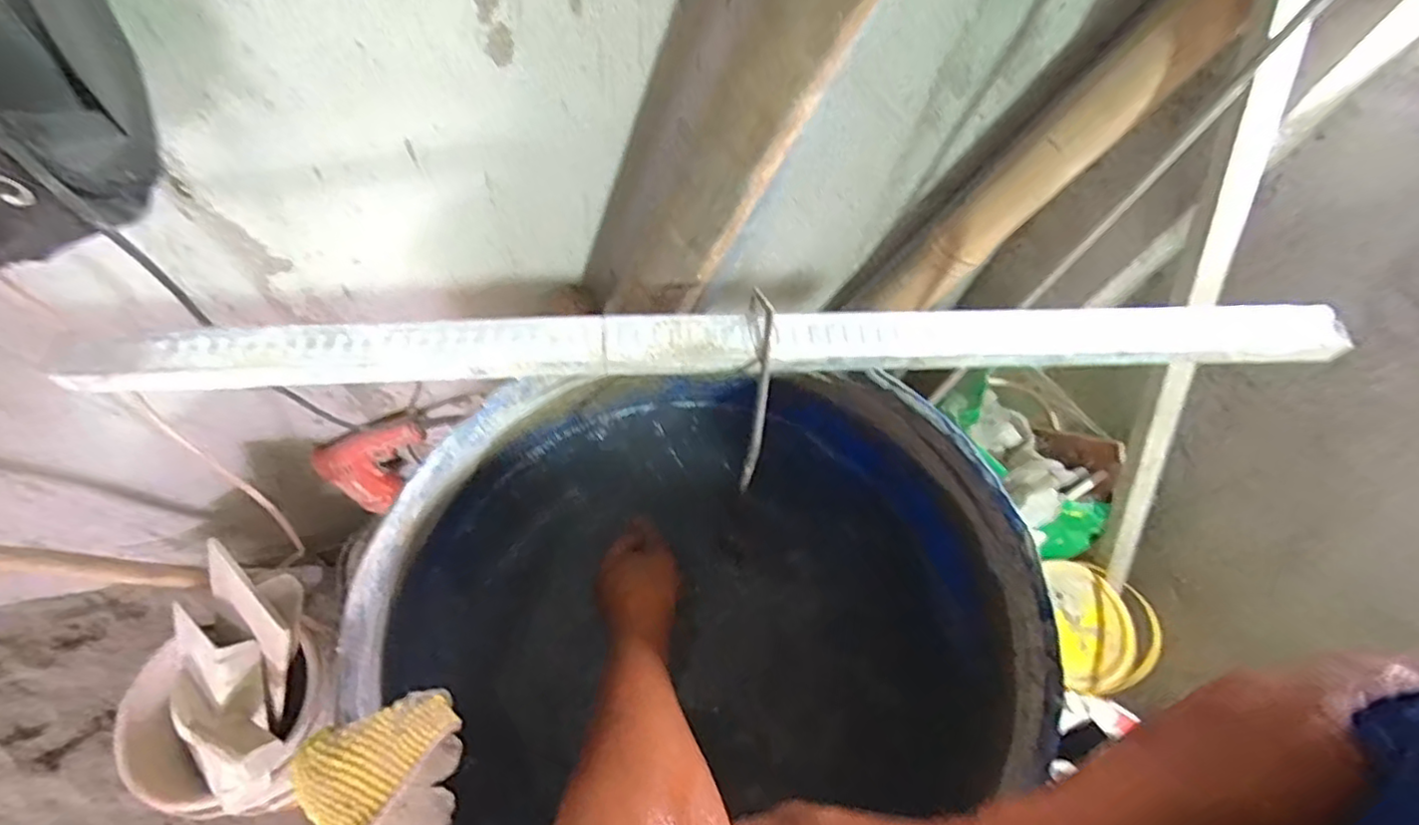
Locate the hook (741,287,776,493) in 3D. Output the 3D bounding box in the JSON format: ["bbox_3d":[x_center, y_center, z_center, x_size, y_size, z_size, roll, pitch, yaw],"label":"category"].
[{"bbox_3d":[0.032,-0.011,0.433,0.013,0.045,0.145,6,98,0],"label":"hook"}]

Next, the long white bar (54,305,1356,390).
[{"bbox_3d":[0.038,-0.047,0.428,0.830,0.012,0.036,-2,74,-5],"label":"long white bar"}]

